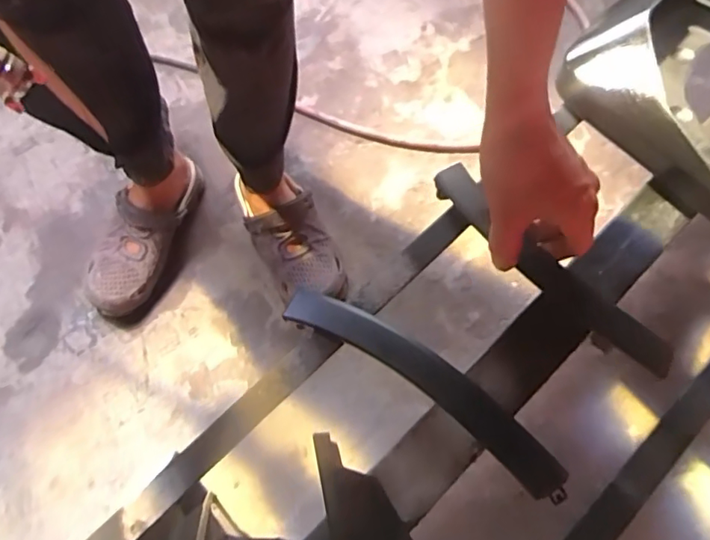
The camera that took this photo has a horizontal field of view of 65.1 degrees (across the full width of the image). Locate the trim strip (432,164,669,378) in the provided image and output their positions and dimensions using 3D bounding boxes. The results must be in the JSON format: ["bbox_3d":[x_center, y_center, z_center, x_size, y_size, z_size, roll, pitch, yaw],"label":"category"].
[{"bbox_3d":[0.157,-0.003,0.470,0.034,0.028,0.241,-40,72,-13],"label":"trim strip"}]

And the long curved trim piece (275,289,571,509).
[{"bbox_3d":[0.051,0.083,0.424,0.240,0.021,0.042,34,70,12],"label":"long curved trim piece"}]

